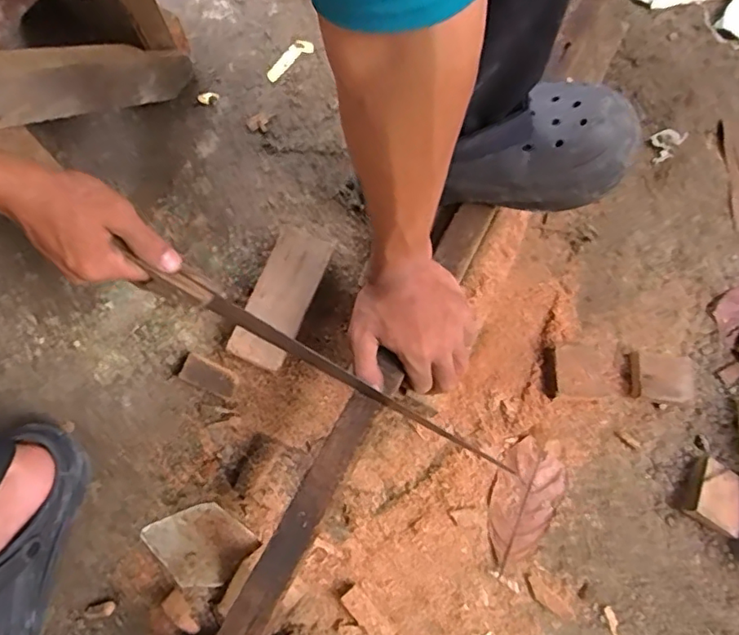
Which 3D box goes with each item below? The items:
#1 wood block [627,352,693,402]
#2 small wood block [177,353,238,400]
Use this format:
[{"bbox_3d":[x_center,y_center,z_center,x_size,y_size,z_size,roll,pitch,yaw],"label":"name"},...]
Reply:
[{"bbox_3d":[0.313,0.064,0.608,0.061,0.026,0.050,8,75,1],"label":"wood block"},{"bbox_3d":[-0.172,0.062,0.598,0.061,0.016,0.029,25,76,6],"label":"small wood block"}]

